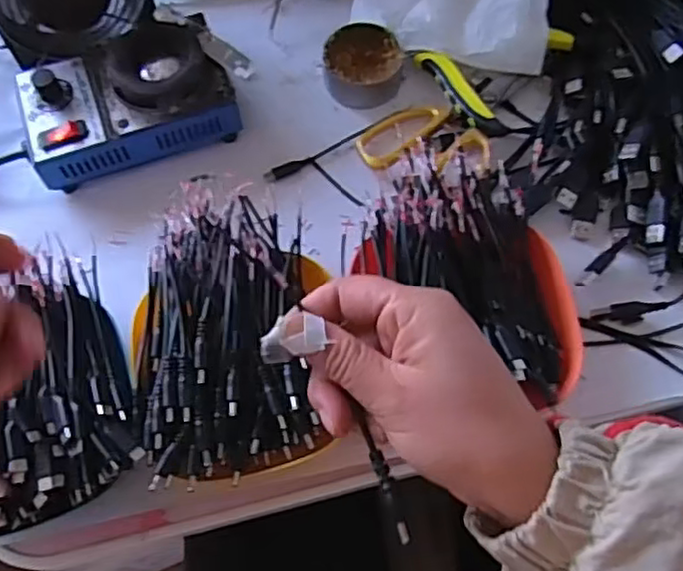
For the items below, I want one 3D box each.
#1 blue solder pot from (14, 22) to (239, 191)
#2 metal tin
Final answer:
[{"bbox_3d":[-0.160,-0.139,0.505,0.150,0.057,0.090,-21,67,-8],"label":"blue solder pot"},{"bbox_3d":[0.018,-0.174,0.538,0.061,0.026,0.065,-1,66,1],"label":"metal tin"}]

